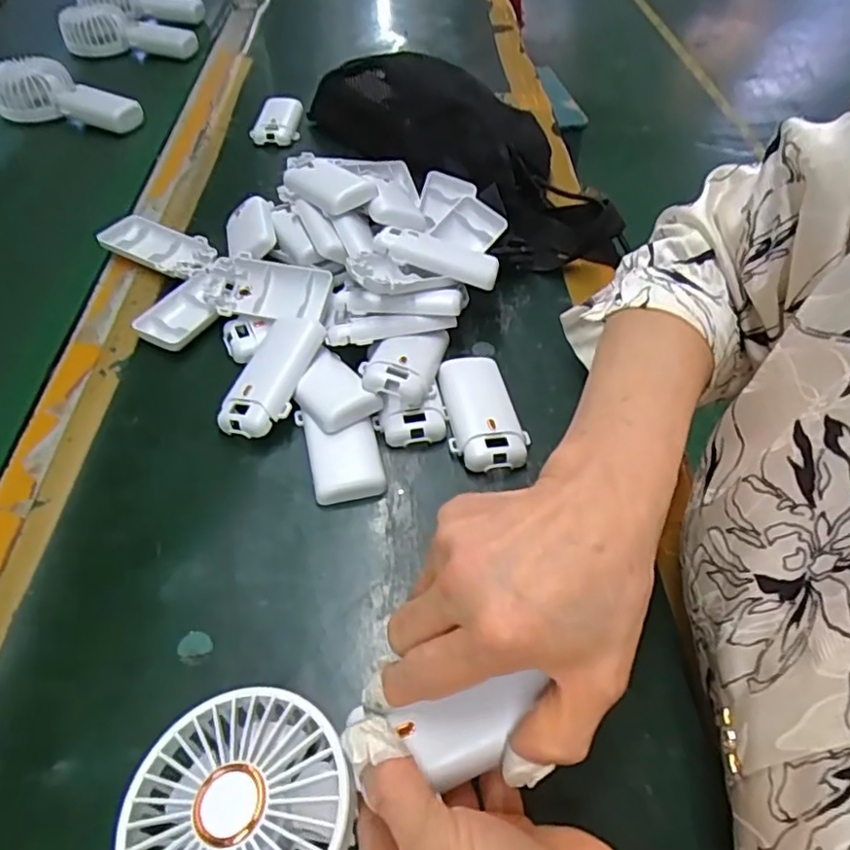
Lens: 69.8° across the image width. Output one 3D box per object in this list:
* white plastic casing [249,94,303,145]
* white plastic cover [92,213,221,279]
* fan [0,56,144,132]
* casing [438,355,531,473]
[{"bbox_3d":[-0.166,-0.344,0.684,0.050,0.018,0.083,-2,50,-1],"label":"white plastic casing"},{"bbox_3d":[-0.223,-0.149,0.512,0.094,0.017,0.048,22,53,16],"label":"white plastic cover"},{"bbox_3d":[-0.413,-0.376,0.700,0.169,0.051,0.058,18,52,13],"label":"fan"},{"bbox_3d":[0.038,-0.010,0.404,0.048,0.021,0.094,-4,50,-5],"label":"casing"}]

